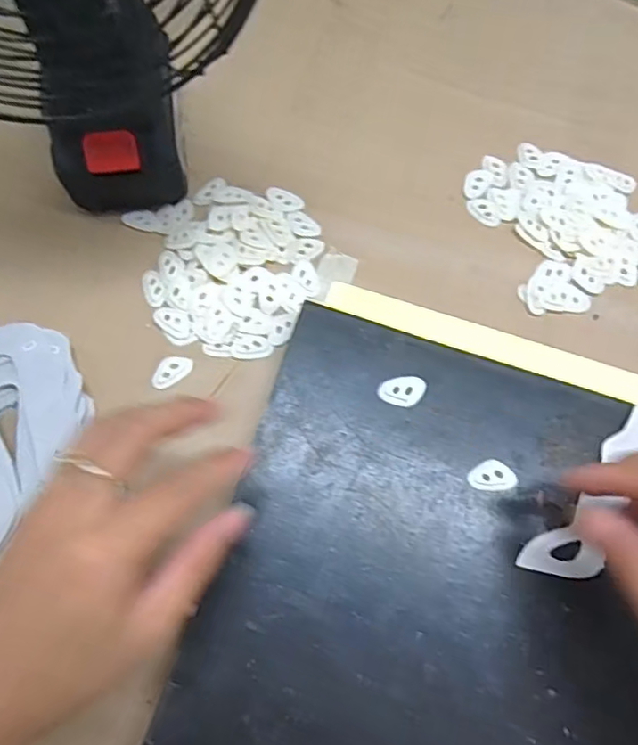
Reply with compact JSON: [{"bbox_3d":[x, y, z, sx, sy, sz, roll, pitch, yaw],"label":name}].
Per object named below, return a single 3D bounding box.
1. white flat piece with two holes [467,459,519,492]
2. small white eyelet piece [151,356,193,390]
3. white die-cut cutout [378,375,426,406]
[{"bbox_3d":[0.094,0.056,0.316,0.026,0.004,0.017,-2,71,-3],"label":"white flat piece with two holes"},{"bbox_3d":[-0.090,-0.002,0.352,0.027,0.004,0.015,-38,76,-14],"label":"small white eyelet piece"},{"bbox_3d":[0.048,0.010,0.330,0.027,0.004,0.017,-6,71,-4],"label":"white die-cut cutout"}]

